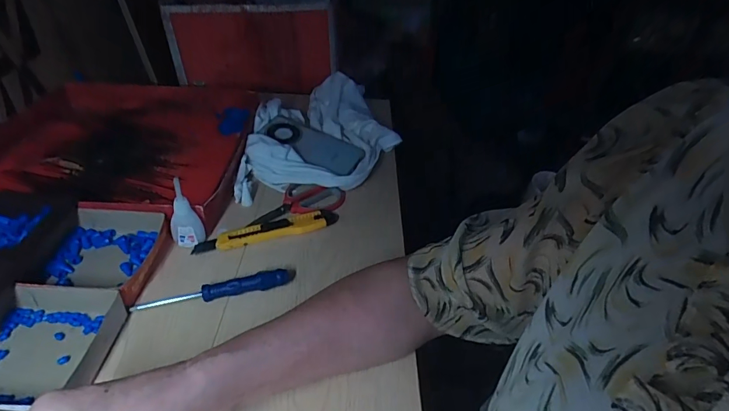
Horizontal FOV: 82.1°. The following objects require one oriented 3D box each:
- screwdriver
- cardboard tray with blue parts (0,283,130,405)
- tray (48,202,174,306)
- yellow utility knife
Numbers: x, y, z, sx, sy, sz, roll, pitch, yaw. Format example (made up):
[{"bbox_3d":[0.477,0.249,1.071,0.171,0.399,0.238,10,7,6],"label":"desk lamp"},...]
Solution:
[{"bbox_3d":[-0.152,0.088,0.435,0.160,0.016,0.018,-10,41,-19],"label":"screwdriver"},{"bbox_3d":[-0.285,0.120,0.370,0.106,0.039,0.095,4,38,-3],"label":"cardboard tray with blue parts"},{"bbox_3d":[-0.283,0.047,0.457,0.117,0.038,0.123,5,38,-2],"label":"tray"},{"bbox_3d":[-0.119,0.030,0.527,0.179,0.014,0.028,-12,42,-22],"label":"yellow utility knife"}]

